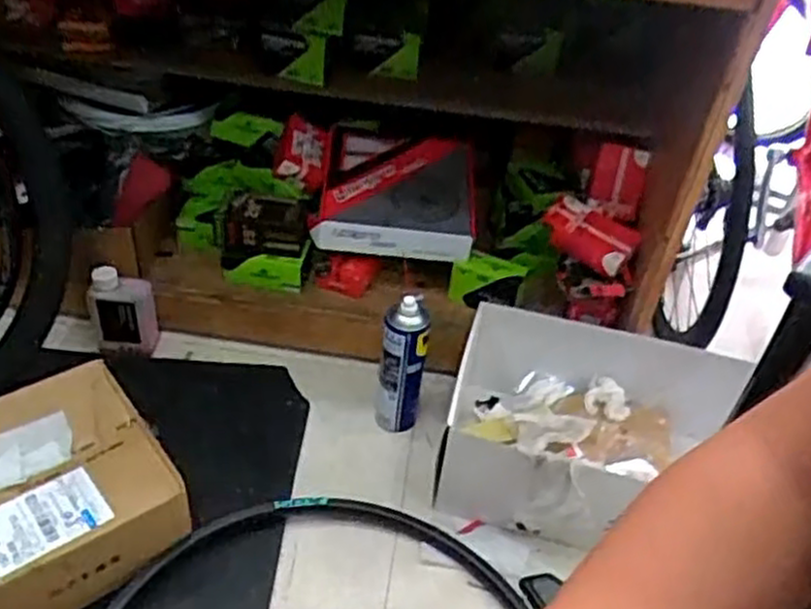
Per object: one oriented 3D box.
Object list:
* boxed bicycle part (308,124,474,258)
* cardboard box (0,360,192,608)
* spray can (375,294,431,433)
[{"bbox_3d":[-0.008,-0.188,1.257,0.274,0.066,0.229,7,54,-14],"label":"boxed bicycle part"},{"bbox_3d":[-0.444,0.240,0.948,0.277,0.126,0.264,-23,48,-31],"label":"cardboard box"},{"bbox_3d":[-0.005,0.098,1.132,0.069,0.259,0.052,6,40,-1],"label":"spray can"}]

